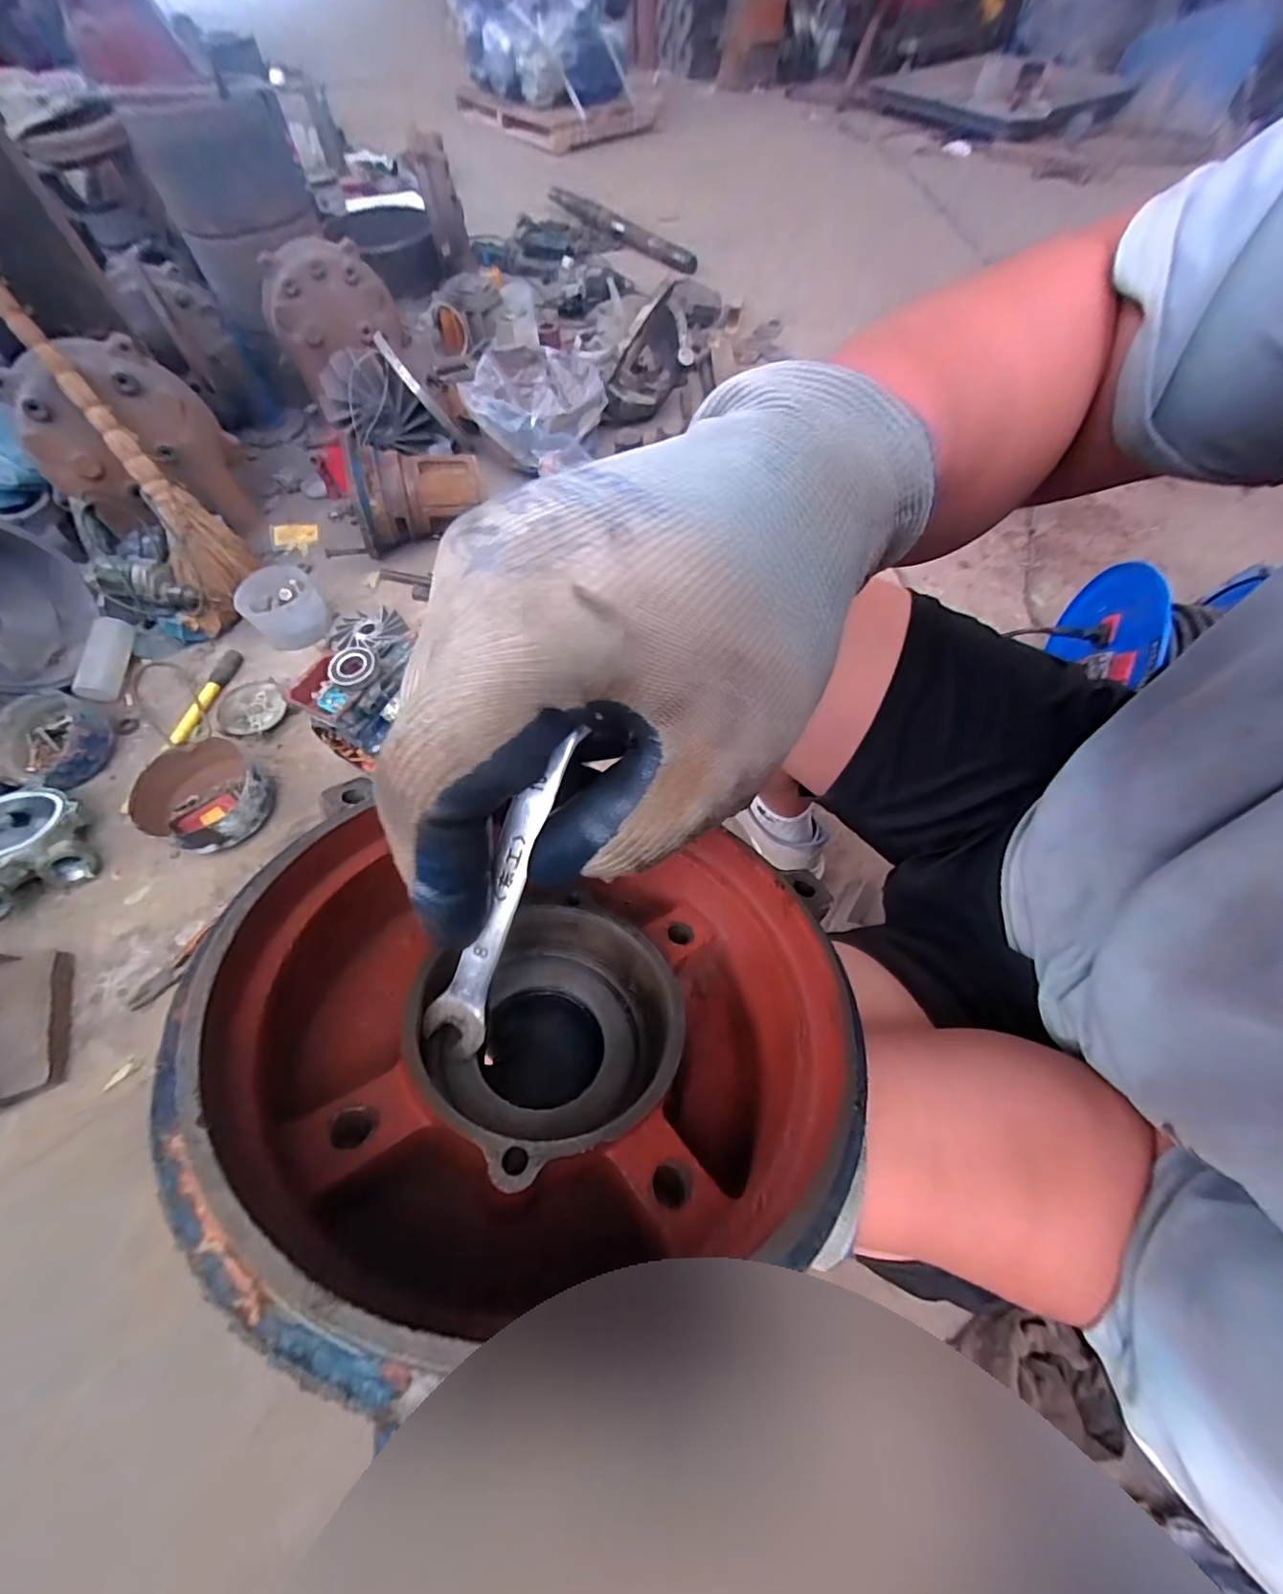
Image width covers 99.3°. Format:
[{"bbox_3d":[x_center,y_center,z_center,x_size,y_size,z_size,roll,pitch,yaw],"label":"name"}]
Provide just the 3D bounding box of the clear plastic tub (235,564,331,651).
[{"bbox_3d":[-0.747,-0.396,1.144,0.144,0.099,0.135,-1,62,2],"label":"clear plastic tub"}]

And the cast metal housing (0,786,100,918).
[{"bbox_3d":[-1.027,0.080,0.892,0.205,0.104,0.196,37,69,19],"label":"cast metal housing"}]

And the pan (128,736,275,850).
[{"bbox_3d":[-0.740,-0.001,0.942,0.196,0.080,0.189,-1,62,2],"label":"pan"}]

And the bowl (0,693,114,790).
[{"bbox_3d":[-1.088,-0.097,1.006,0.184,0.079,0.178,16,64,10],"label":"bowl"}]

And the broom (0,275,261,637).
[{"bbox_3d":[-0.972,-0.627,1.043,0.164,0.602,0.111,-34,26,-15],"label":"broom"}]

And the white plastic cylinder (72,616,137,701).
[{"bbox_3d":[-1.081,-0.276,1.097,0.059,0.052,0.175,0,75,2],"label":"white plastic cylinder"}]

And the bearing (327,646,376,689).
[{"bbox_3d":[-0.424,-0.190,0.796,0.067,0.022,0.063,-39,67,-17],"label":"bearing"}]

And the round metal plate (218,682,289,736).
[{"bbox_3d":[-0.750,-0.171,1.060,0.117,0.035,0.125,-17,63,-7],"label":"round metal plate"}]

